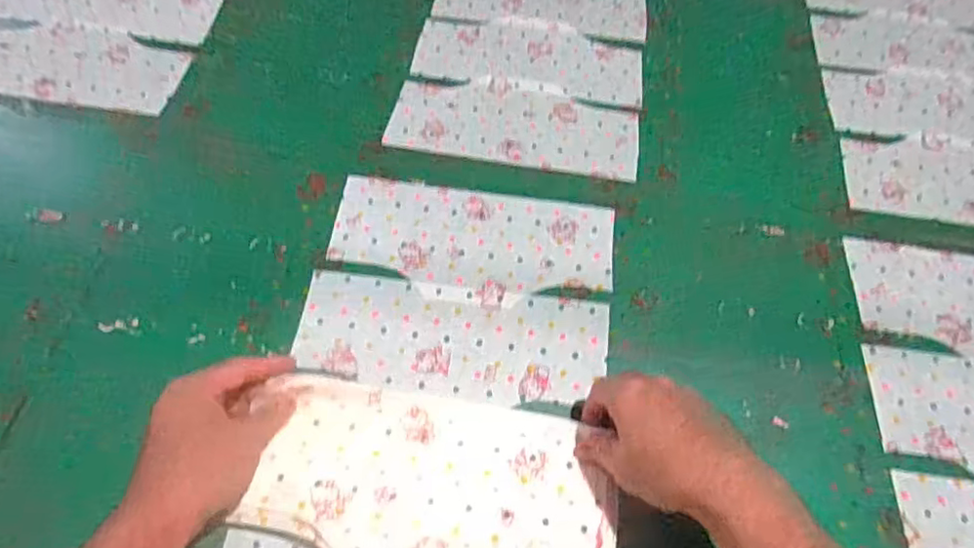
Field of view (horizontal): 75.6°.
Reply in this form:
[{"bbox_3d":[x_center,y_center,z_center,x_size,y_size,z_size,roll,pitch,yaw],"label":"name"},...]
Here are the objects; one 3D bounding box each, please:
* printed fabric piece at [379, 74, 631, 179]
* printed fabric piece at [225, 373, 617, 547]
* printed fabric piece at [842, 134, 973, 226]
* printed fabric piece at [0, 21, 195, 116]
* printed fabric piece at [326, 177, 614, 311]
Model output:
[{"bbox_3d":[0.034,-0.178,0.724,0.276,0.004,0.130,8,57,3],"label":"printed fabric piece"},{"bbox_3d":[-0.037,0.158,0.482,0.266,0.030,0.148,10,57,4],"label":"printed fabric piece"},{"bbox_3d":[0.544,-0.104,0.707,0.272,0.005,0.132,7,57,2],"label":"printed fabric piece"},{"bbox_3d":[-0.497,-0.251,0.742,0.282,0.008,0.125,9,57,3],"label":"printed fabric piece"},{"bbox_3d":[-0.014,-0.031,0.628,0.277,0.004,0.137,7,57,2],"label":"printed fabric piece"}]

